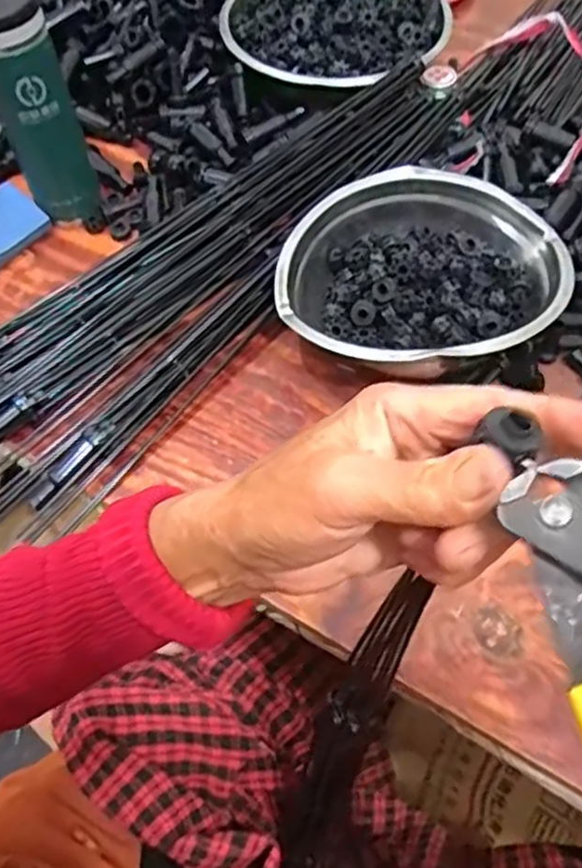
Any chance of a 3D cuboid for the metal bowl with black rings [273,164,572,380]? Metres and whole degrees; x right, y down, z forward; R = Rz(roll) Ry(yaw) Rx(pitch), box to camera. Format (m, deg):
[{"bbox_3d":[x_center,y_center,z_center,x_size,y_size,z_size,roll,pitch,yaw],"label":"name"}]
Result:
[{"bbox_3d":[0.103,-0.127,0.535,0.205,0.060,0.178,13,58,9],"label":"metal bowl with black rings"}]

